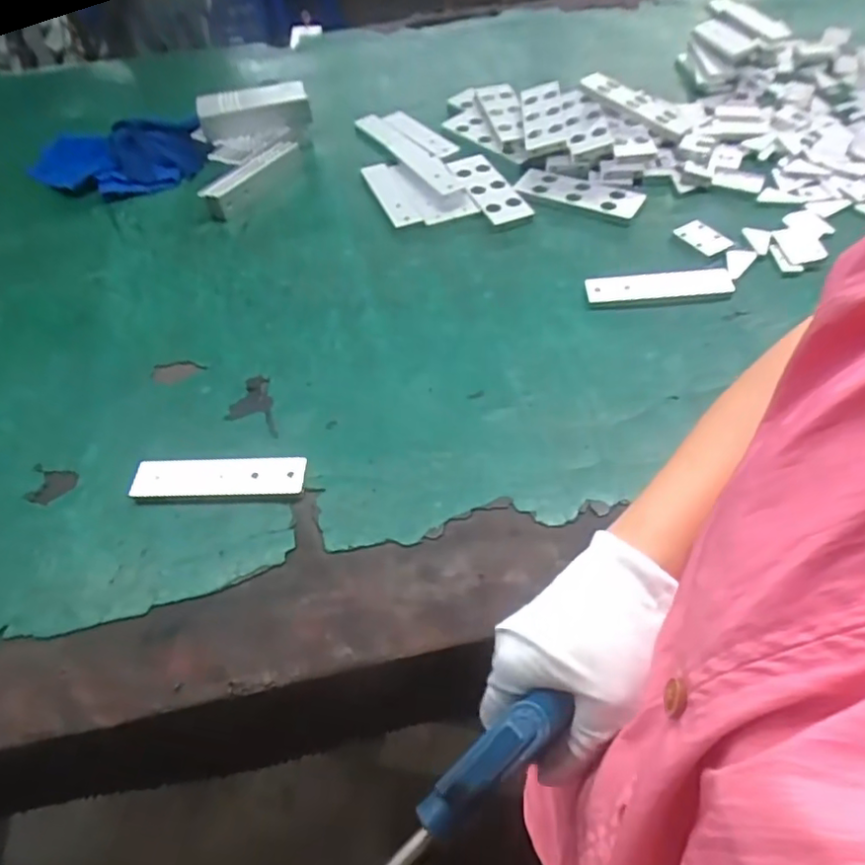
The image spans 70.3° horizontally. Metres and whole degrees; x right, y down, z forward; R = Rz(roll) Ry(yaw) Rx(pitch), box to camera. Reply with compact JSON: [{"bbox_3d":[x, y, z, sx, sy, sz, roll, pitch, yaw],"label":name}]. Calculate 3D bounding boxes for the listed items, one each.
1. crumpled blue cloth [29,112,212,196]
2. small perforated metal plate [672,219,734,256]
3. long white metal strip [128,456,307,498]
[{"bbox_3d":[-0.464,-0.406,0.905,0.258,0.056,0.135,-8,53,-2],"label":"crumpled blue cloth"},{"bbox_3d":[0.322,-0.232,0.728,0.041,0.005,0.061,-35,61,-15],"label":"small perforated metal plate"},{"bbox_3d":[-0.195,0.042,0.562,0.155,0.014,0.039,-1,53,3],"label":"long white metal strip"}]

